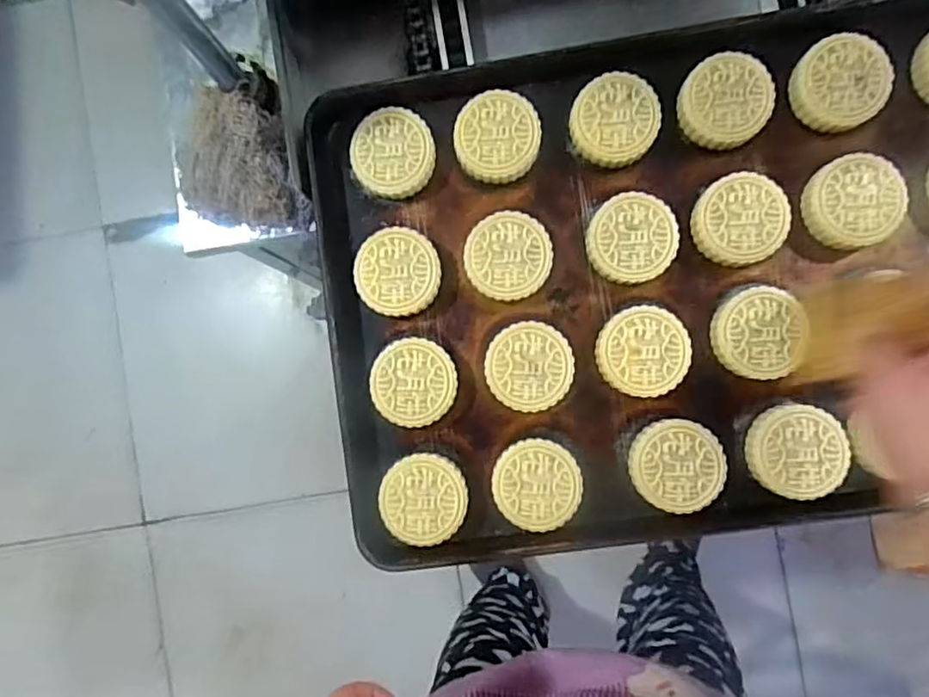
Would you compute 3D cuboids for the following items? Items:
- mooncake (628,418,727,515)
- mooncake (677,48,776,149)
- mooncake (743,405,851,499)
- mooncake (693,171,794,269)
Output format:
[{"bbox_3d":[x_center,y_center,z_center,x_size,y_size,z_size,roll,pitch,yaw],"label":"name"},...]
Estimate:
[{"bbox_3d":[0.168,0.093,0.497,0.069,0.018,0.070,7,91,4],"label":"mooncake"},{"bbox_3d":[0.212,-0.200,0.508,0.069,0.022,0.069,2,90,5],"label":"mooncake"},{"bbox_3d":[0.257,0.080,0.485,0.068,0.022,0.069,6,91,5],"label":"mooncake"},{"bbox_3d":[0.222,-0.103,0.504,0.069,0.021,0.070,-3,90,5],"label":"mooncake"}]

